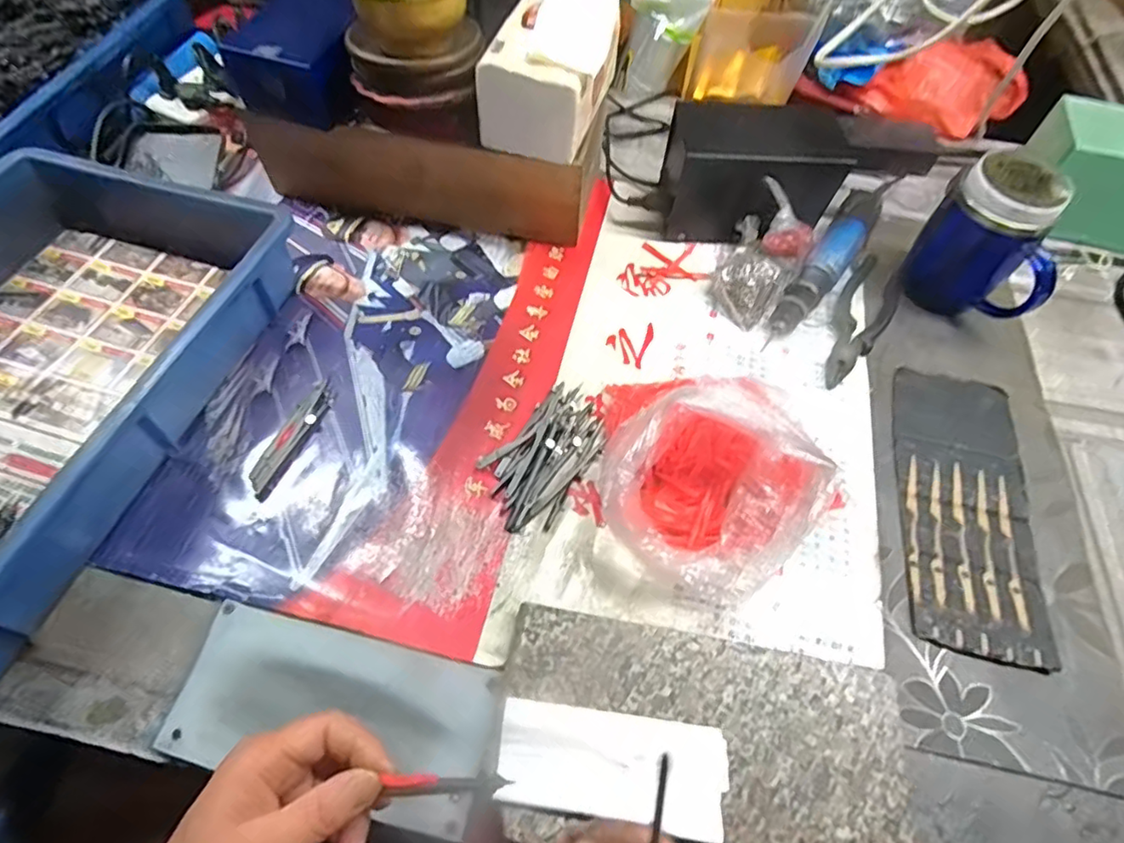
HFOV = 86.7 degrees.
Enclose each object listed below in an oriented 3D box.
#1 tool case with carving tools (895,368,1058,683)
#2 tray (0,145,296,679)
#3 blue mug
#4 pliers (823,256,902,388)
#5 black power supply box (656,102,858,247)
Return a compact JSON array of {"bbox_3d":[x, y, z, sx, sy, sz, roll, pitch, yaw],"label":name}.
[{"bbox_3d":[0.321,0.062,0.472,0.094,0.006,0.241,13,59,5],"label":"tool case with carving tools"},{"bbox_3d":[-0.432,-0.041,0.473,0.303,0.101,0.461,16,59,7],"label":"tray"},{"bbox_3d":[0.381,-0.152,0.533,0.112,0.128,0.068,36,64,18],"label":"blue mug"},{"bbox_3d":[0.284,-0.096,0.564,0.049,0.011,0.167,26,61,13],"label":"pliers"},{"bbox_3d":[0.187,-0.244,0.595,0.164,0.109,0.086,6,58,1],"label":"black power supply box"}]

